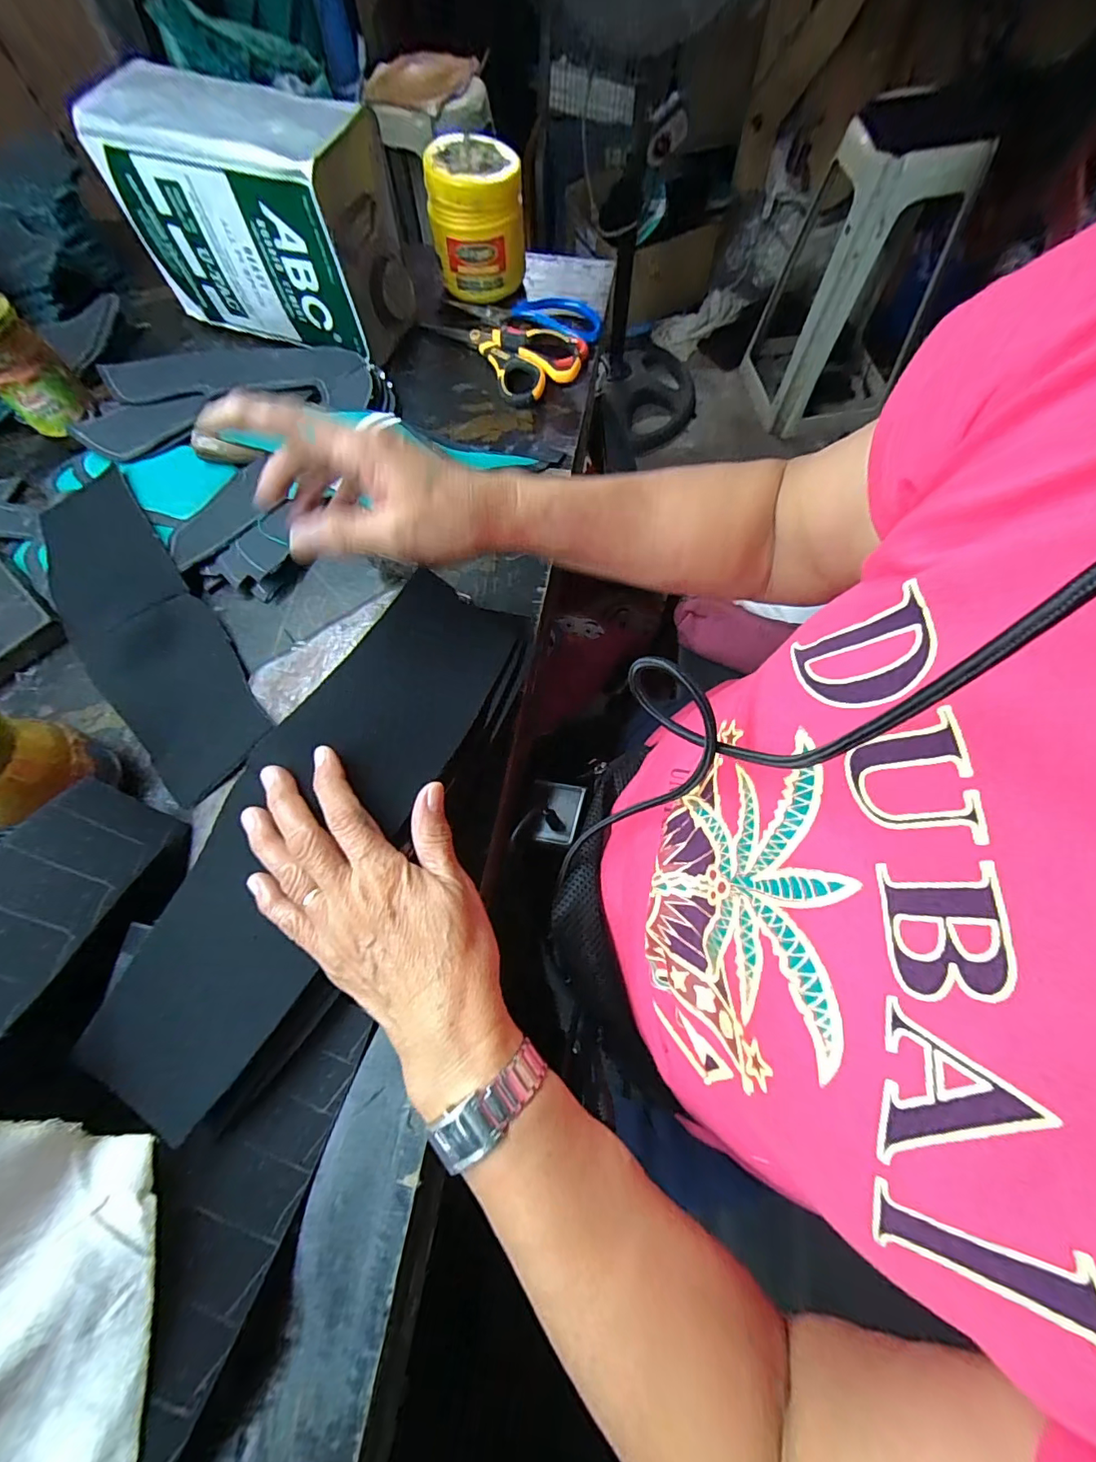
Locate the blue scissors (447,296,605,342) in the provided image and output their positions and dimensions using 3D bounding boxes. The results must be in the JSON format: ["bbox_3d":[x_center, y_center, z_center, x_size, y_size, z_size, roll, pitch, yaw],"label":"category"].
[{"bbox_3d":[-0.018,-0.458,0.549,0.167,0.008,0.065,19,71,9],"label":"blue scissors"}]

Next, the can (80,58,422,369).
[{"bbox_3d":[-0.267,-0.491,0.479,0.238,0.142,0.122,22,71,10],"label":"can"}]

